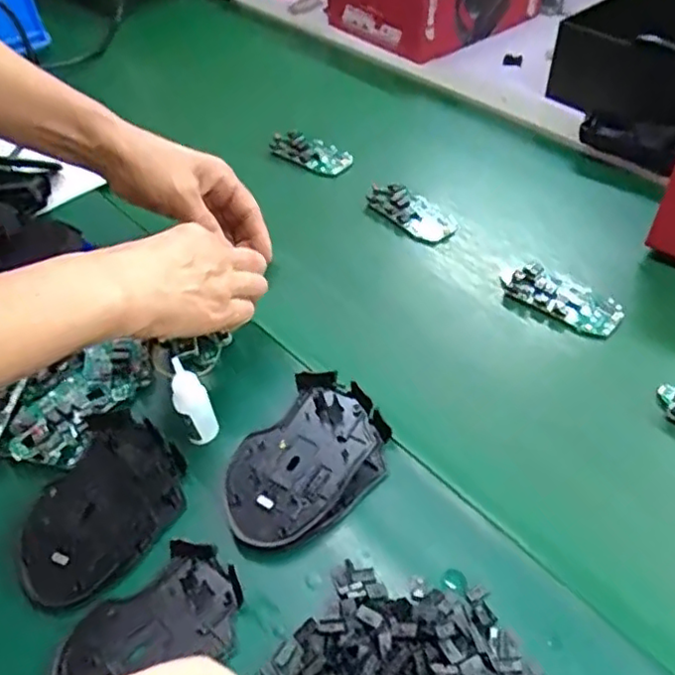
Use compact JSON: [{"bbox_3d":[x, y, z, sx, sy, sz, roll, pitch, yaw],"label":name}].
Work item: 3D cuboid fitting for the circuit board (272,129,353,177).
[{"bbox_3d":[-0.026,-0.199,0.688,0.086,0.019,0.047,26,54,26],"label":"circuit board"}]

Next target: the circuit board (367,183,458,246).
[{"bbox_3d":[0.073,-0.119,0.612,0.049,0.016,0.091,-37,55,-27],"label":"circuit board"}]

